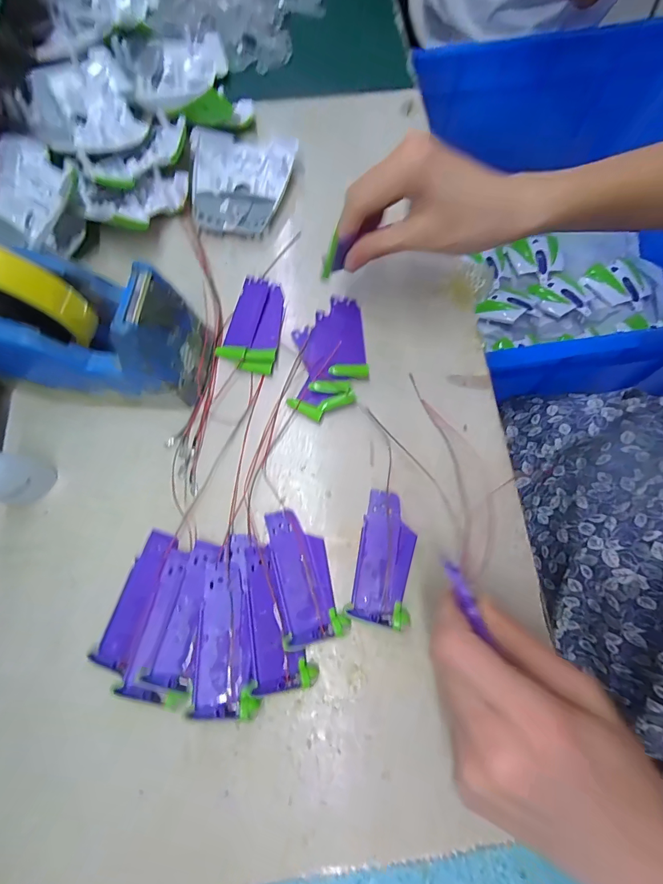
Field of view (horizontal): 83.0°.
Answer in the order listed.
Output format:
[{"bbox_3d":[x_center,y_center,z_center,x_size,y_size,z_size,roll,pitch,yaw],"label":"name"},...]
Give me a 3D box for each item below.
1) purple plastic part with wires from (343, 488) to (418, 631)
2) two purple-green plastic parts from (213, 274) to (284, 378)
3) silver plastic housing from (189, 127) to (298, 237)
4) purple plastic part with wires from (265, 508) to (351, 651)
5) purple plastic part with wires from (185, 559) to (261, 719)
[{"bbox_3d":[0.038,0.080,0.265,0.038,0.009,0.088,12,74,4],"label":"purple plastic part with wires"},{"bbox_3d":[-0.065,-0.102,0.320,0.048,0.006,0.087,11,74,3],"label":"two purple-green plastic parts"},{"bbox_3d":[-0.084,-0.243,0.352,0.093,0.025,0.102,5,74,2],"label":"silver plastic housing"},{"bbox_3d":[-0.020,0.089,0.259,0.037,0.014,0.088,-16,74,-4],"label":"purple plastic part with wires"},{"bbox_3d":[-0.066,0.125,0.244,0.038,0.015,0.088,0,74,0],"label":"purple plastic part with wires"}]

